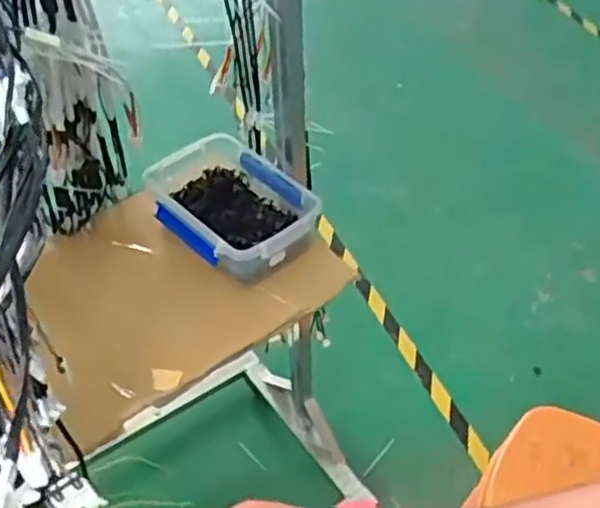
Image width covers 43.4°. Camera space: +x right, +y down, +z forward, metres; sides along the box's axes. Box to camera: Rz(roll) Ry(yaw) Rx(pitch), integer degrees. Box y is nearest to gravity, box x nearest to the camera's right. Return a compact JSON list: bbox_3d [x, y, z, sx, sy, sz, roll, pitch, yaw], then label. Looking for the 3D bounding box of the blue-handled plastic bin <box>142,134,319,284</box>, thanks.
[{"bbox_3d":[-0.111,-0.072,1.172,0.278,0.091,0.183,32,53,29],"label":"blue-handled plastic bin"}]

